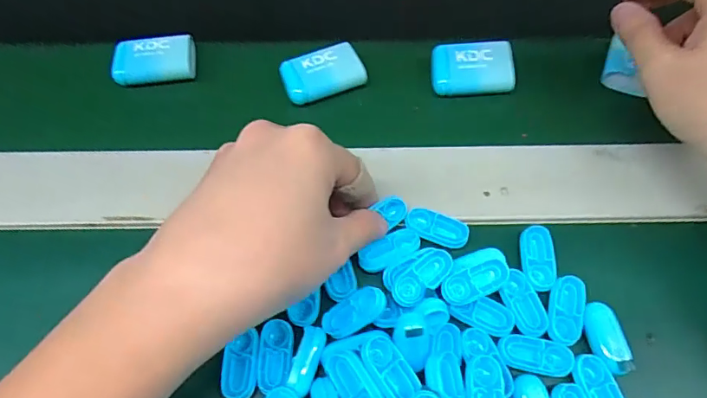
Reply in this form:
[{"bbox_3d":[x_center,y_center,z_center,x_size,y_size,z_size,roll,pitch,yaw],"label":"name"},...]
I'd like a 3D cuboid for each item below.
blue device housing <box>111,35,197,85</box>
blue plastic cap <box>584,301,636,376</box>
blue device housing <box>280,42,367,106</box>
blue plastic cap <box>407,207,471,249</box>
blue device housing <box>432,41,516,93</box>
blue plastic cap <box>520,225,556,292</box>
[{"bbox_3d":[-0.132,-0.093,0.324,0.051,0.011,0.037,-4,62,-4],"label":"blue device housing"},{"bbox_3d":[0.122,0.066,0.233,0.014,0.006,0.033,-7,62,-6],"label":"blue plastic cap"},{"bbox_3d":[-0.021,-0.083,0.317,0.051,0.008,0.034,-22,65,-13],"label":"blue device housing"},{"bbox_3d":[0.045,0.016,0.260,0.034,0.005,0.015,20,63,9],"label":"blue plastic cap"},{"bbox_3d":[0.078,-0.086,0.323,0.052,0.017,0.035,0,89,3],"label":"blue device housing"},{"bbox_3d":[0.096,0.030,0.252,0.016,0.005,0.034,4,62,0],"label":"blue plastic cap"}]

